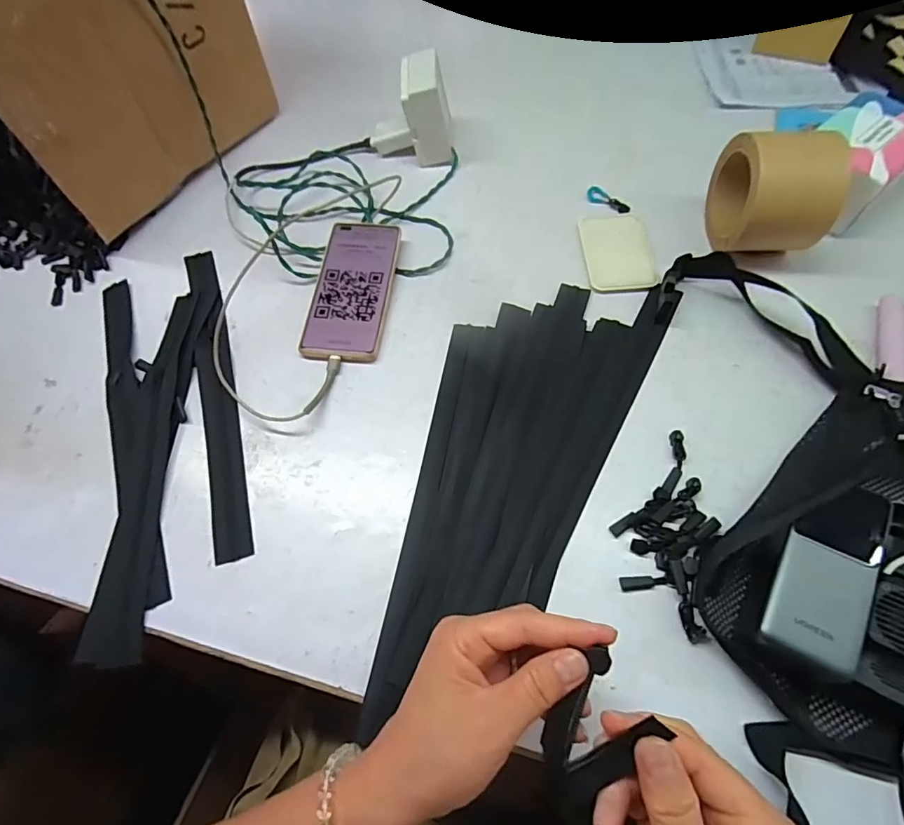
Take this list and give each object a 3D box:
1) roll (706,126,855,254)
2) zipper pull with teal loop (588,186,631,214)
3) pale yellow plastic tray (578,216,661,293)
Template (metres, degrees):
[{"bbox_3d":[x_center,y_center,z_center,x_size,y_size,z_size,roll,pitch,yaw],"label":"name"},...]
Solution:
[{"bbox_3d":[0.308,-0.214,0.462,0.081,0.116,0.099,5,63,6],"label":"roll"},{"bbox_3d":[0.178,-0.243,0.552,0.020,0.004,0.054,-38,67,-15],"label":"zipper pull with teal loop"},{"bbox_3d":[0.175,-0.172,0.511,0.069,0.004,0.106,-2,63,3],"label":"pale yellow plastic tray"}]

